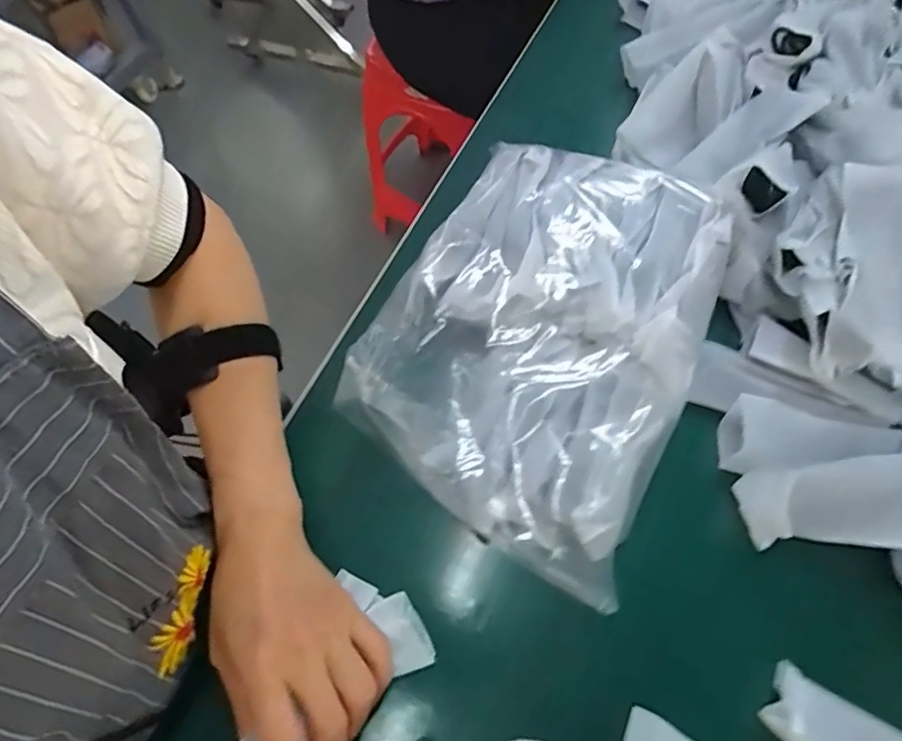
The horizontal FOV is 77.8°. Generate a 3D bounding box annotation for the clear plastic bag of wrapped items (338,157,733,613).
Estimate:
[{"bbox_3d":[0.067,-0.029,0.370,0.188,0.091,0.287,22,66,14],"label":"clear plastic bag of wrapped items"}]

